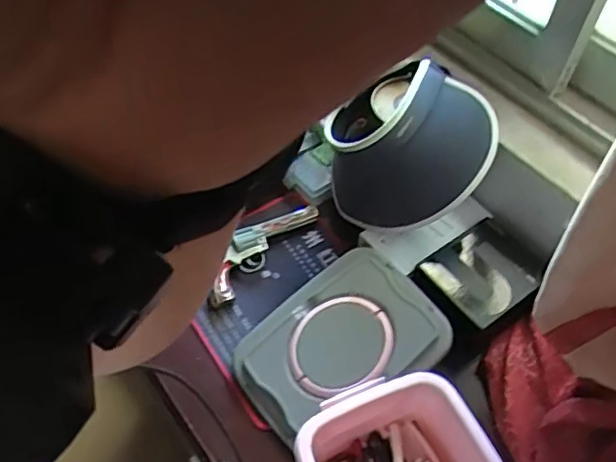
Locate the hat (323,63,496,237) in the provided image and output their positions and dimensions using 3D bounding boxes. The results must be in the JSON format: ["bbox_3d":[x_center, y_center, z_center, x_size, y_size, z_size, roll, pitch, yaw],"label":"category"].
[{"bbox_3d":[0.126,-0.104,0.789,0.215,0.161,0.153,24,54,16],"label":"hat"}]

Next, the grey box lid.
[{"bbox_3d":[0.039,0.142,0.741,0.246,0.028,0.167,-37,69,-7],"label":"grey box lid"}]

